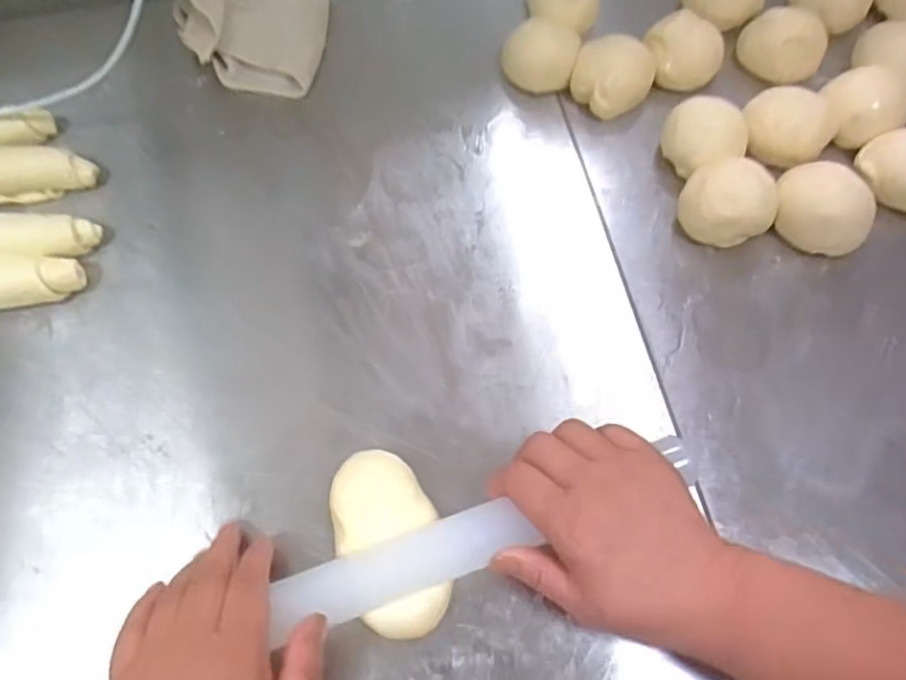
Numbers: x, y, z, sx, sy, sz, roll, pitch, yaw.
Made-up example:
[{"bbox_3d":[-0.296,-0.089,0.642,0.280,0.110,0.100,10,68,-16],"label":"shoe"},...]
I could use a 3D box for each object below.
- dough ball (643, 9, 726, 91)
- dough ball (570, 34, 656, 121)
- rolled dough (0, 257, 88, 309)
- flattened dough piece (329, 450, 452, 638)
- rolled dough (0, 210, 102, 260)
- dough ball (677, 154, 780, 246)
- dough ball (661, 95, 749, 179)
[{"bbox_3d":[0.186,-0.232,0.539,0.061,0.037,0.052,20,66,10],"label":"dough ball"},{"bbox_3d":[0.125,-0.208,0.531,0.056,0.040,0.056,0,64,1],"label":"dough ball"},{"bbox_3d":[-0.304,-0.036,0.455,0.095,0.035,0.031,-3,64,-1],"label":"rolled dough"},{"bbox_3d":[-0.037,0.116,0.385,0.056,0.027,0.104,-12,65,-5],"label":"flattened dough piece"},{"bbox_3d":[-0.305,-0.067,0.470,0.103,0.035,0.038,0,64,1],"label":"rolled dough"},{"bbox_3d":[0.194,-0.098,0.473,0.057,0.046,0.062,0,64,1],"label":"dough ball"},{"bbox_3d":[0.187,-0.150,0.501,0.058,0.032,0.056,0,64,1],"label":"dough ball"}]

